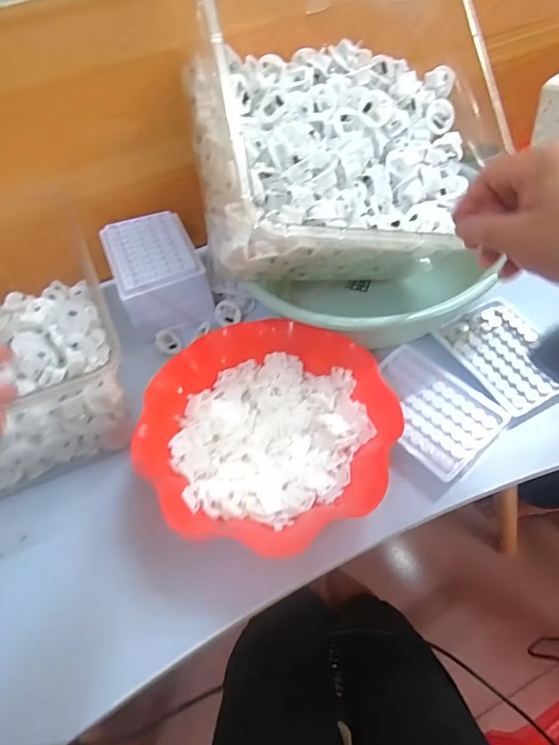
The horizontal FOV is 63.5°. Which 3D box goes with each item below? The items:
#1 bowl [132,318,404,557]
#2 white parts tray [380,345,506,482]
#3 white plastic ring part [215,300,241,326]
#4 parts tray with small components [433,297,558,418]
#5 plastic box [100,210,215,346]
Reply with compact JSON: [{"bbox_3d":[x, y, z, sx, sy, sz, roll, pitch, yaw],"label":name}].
[{"bbox_3d":[-0.010,0.052,0.419,0.218,0.053,0.210,-3,54,4],"label":"bowl"},{"bbox_3d":[0.143,0.034,0.447,0.100,0.010,0.127,-38,59,-20],"label":"white parts tray"},{"bbox_3d":[-0.063,-0.073,0.558,0.033,0.030,0.012,-5,17,19],"label":"white plastic ring part"},{"bbox_3d":[0.238,-0.023,0.478,0.093,0.011,0.126,-24,55,-11],"label":"parts tray with small components"},{"bbox_3d":[-0.148,-0.123,0.554,0.097,0.073,0.136,-21,55,-10],"label":"plastic box"}]

